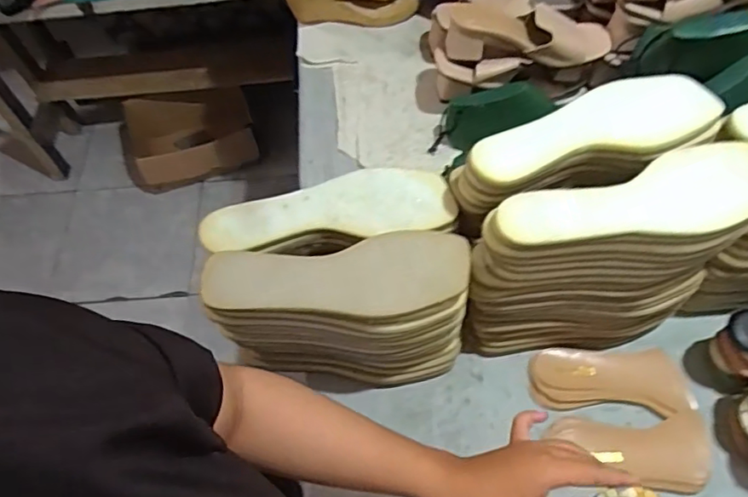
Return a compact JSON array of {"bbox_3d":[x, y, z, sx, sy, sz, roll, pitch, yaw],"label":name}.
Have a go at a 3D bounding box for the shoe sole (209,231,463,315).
[{"bbox_3d":[-0.031,0.025,0.515,0.236,0.020,0.080,-8,57,-4],"label":"shoe sole"}]

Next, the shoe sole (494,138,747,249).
[{"bbox_3d":[0.229,-0.039,0.485,0.241,0.013,0.078,-15,59,-2],"label":"shoe sole"}]

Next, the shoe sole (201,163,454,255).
[{"bbox_3d":[-0.046,-0.043,0.567,0.244,0.016,0.078,-8,57,-3],"label":"shoe sole"}]

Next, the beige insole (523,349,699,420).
[{"bbox_3d":[0.264,0.148,0.639,0.167,0.017,0.071,2,57,3],"label":"beige insole"}]

